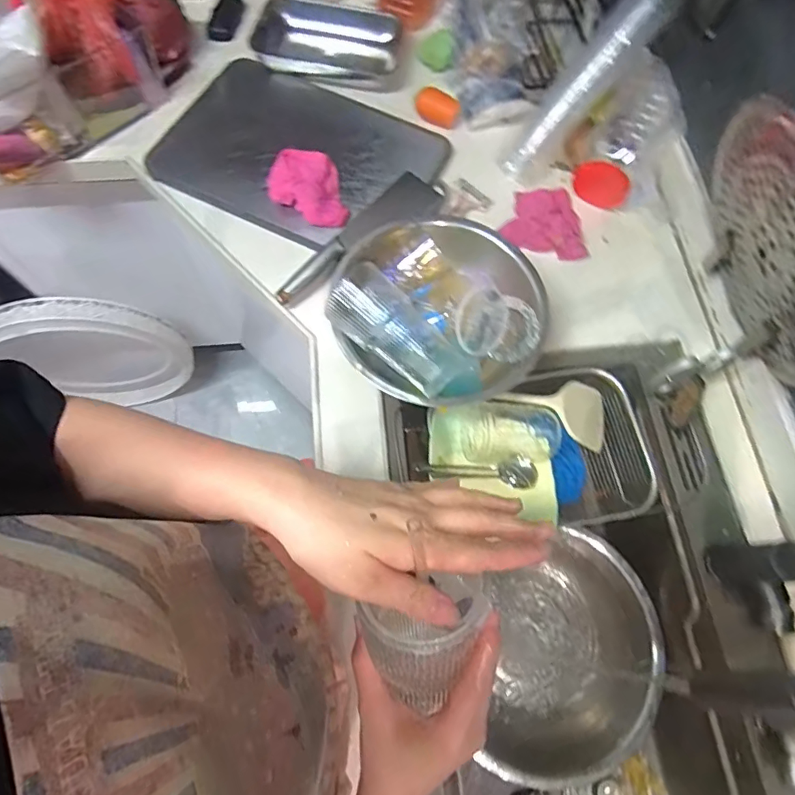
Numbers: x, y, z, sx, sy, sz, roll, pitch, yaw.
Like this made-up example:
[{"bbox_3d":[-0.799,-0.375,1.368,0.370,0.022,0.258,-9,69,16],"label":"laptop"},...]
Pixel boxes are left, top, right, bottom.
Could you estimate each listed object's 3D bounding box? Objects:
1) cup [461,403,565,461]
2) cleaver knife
[{"bbox_3d":[0.158,0.049,0.691,0.130,0.059,0.073,-2,69,-3],"label":"cup"},{"bbox_3d":[-0.053,-0.243,0.745,0.073,0.019,0.315,41,73,12],"label":"cleaver knife"}]

